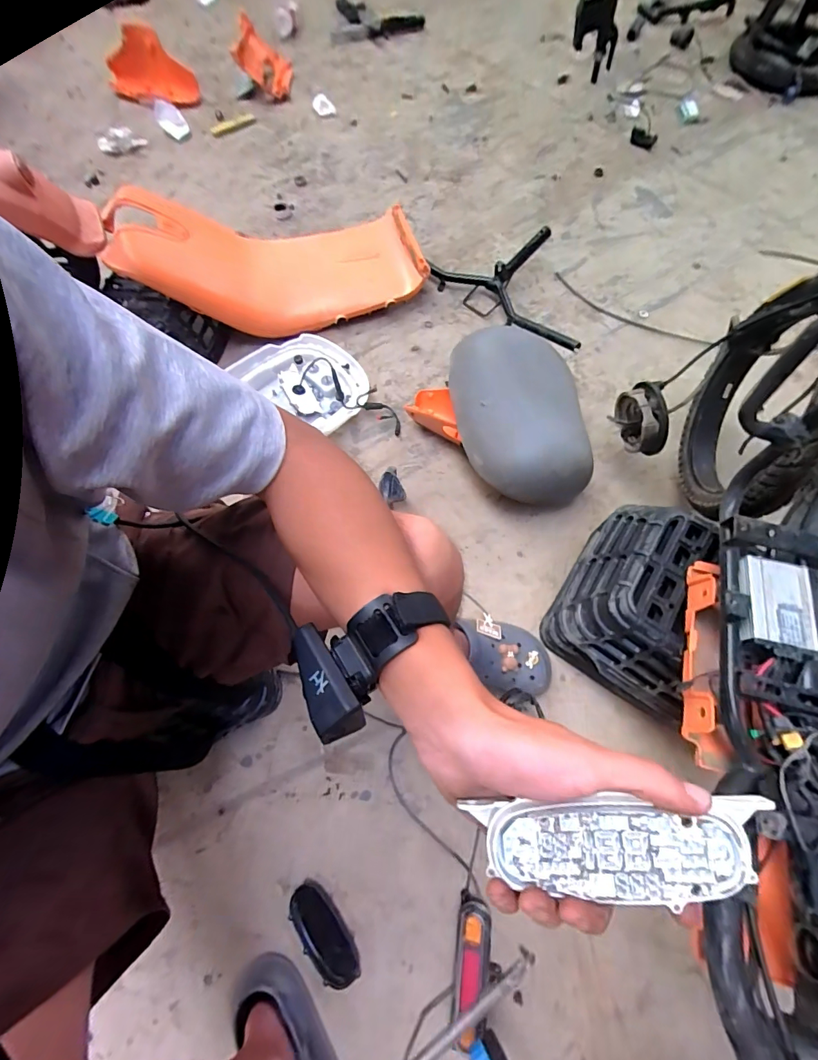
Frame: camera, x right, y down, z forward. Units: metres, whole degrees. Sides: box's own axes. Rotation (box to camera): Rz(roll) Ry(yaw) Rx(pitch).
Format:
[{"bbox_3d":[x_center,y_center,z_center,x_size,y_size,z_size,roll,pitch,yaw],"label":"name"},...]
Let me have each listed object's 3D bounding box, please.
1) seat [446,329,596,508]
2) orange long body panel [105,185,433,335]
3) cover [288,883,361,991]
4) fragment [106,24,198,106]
[{"bbox_3d":[0.194,-0.219,0.820,0.213,0.111,0.343,-10,69,-4],"label":"seat"},{"bbox_3d":[-0.275,-0.597,0.940,0.615,0.186,0.261,-6,69,-2],"label":"orange long body panel"},{"bbox_3d":[-0.121,0.576,0.621,0.058,0.017,0.131,-41,74,-14],"label":"cover"},{"bbox_3d":[-0.734,-1.310,1.230,0.290,0.137,0.047,20,47,13],"label":"fragment"}]

